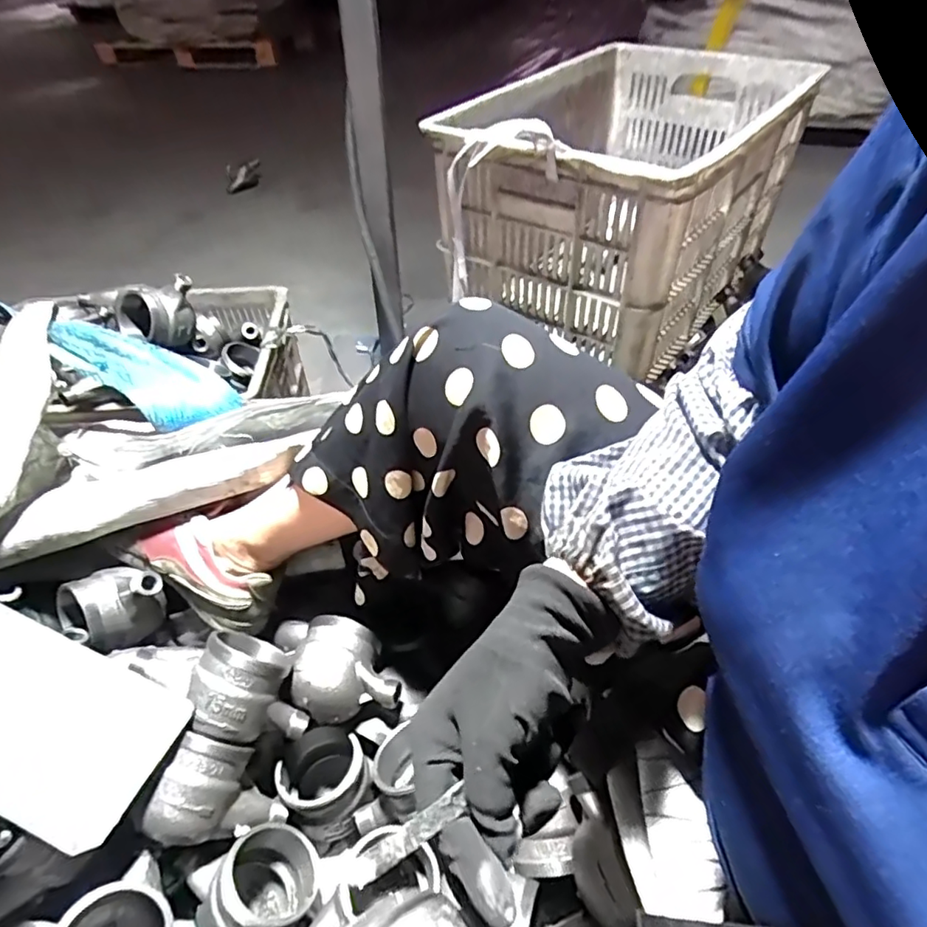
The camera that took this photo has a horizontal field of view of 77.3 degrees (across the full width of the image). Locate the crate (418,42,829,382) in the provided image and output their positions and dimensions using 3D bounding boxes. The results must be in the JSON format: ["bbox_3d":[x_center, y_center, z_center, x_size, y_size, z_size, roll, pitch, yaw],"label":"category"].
[{"bbox_3d":[0.219,-0.364,0.776,0.324,0.253,0.492,23,51,24],"label":"crate"}]

